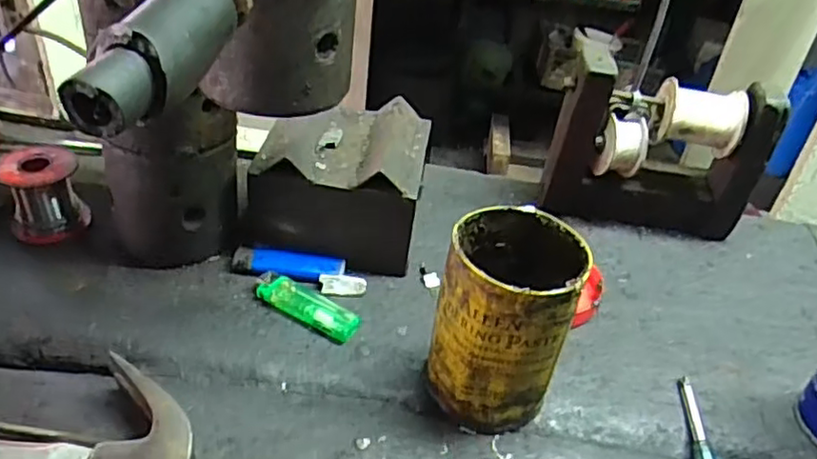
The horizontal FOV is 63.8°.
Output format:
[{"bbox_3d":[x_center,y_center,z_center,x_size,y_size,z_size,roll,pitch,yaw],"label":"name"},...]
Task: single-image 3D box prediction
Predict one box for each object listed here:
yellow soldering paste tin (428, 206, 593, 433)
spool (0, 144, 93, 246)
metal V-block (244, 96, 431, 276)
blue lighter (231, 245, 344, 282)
[{"bbox_3d":[0.056,0.053,0.387,0.074,0.115,0.079,5,38,-4],"label":"yellow soldering paste tin"},{"bbox_3d":[-0.269,-0.026,0.486,0.051,0.061,0.051,5,35,-4],"label":"spool"},{"bbox_3d":[-0.050,-0.039,0.505,0.122,0.084,0.122,10,38,3],"label":"metal V-block"},{"bbox_3d":[-0.087,0.027,0.476,0.079,0.011,0.024,5,33,1],"label":"blue lighter"}]

